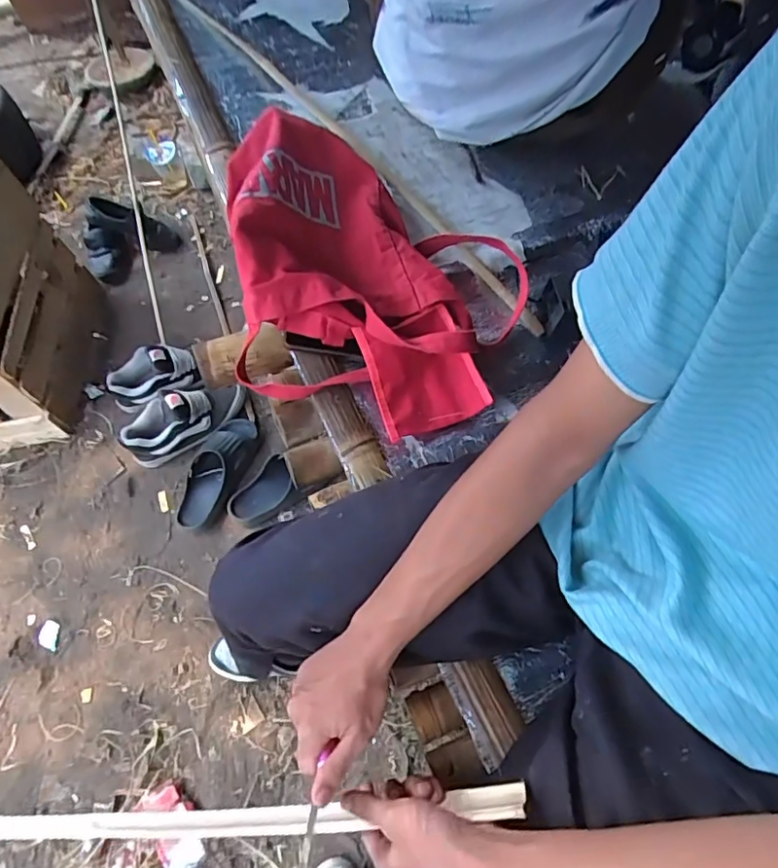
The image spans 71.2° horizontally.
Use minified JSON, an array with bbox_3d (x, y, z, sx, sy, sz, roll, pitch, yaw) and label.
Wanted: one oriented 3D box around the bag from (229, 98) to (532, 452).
[{"bbox_3d":[-0.018,-0.223,0.673,0.347,0.134,0.444,-7,62,-4],"label":"bag"}]

